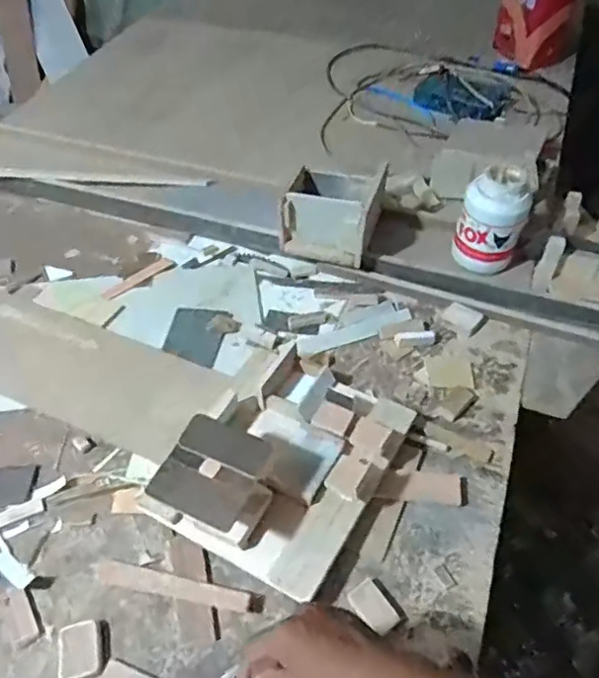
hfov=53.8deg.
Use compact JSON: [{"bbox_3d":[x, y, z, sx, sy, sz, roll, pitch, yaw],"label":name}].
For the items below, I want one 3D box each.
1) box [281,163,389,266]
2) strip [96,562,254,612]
[{"bbox_3d":[0.056,-0.212,0.960,0.148,0.110,0.136,16,51,11],"label":"box"},{"bbox_3d":[-0.139,0.270,0.643,0.175,0.015,0.024,8,50,8],"label":"strip"}]

